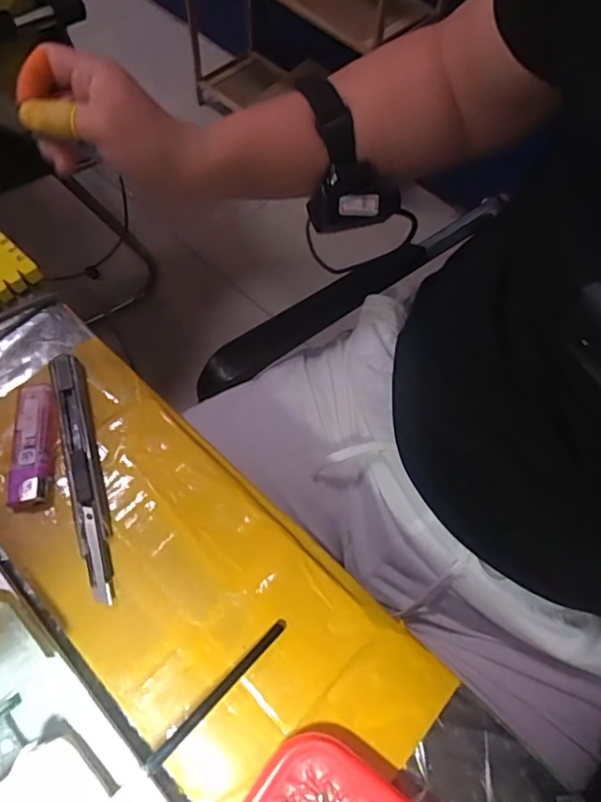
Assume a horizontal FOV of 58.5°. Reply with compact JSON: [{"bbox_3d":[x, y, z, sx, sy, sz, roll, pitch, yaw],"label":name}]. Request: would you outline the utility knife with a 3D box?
[{"bbox_3d":[-0.130,0.041,0.324,0.019,0.012,0.156,-15,66,-10],"label":"utility knife"}]

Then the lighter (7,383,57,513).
[{"bbox_3d":[-0.163,0.028,0.330,0.025,0.014,0.082,-6,65,-6],"label":"lighter"}]

